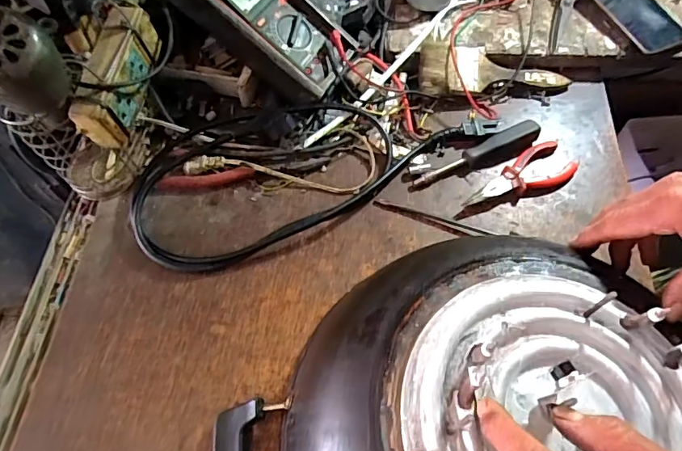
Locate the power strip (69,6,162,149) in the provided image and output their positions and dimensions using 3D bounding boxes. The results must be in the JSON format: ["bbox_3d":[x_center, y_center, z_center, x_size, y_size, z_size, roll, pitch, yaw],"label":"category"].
[{"bbox_3d":[-0.217,-0.149,0.466,0.043,0.059,0.136,6,64,6],"label":"power strip"}]

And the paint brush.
[{"bbox_3d":[0.194,-0.200,0.606,0.191,0.017,0.067,0,80,-8],"label":"paint brush"}]

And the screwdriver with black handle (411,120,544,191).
[{"bbox_3d":[0.156,-0.079,0.558,0.169,0.019,0.026,-24,65,-9],"label":"screwdriver with black handle"}]

